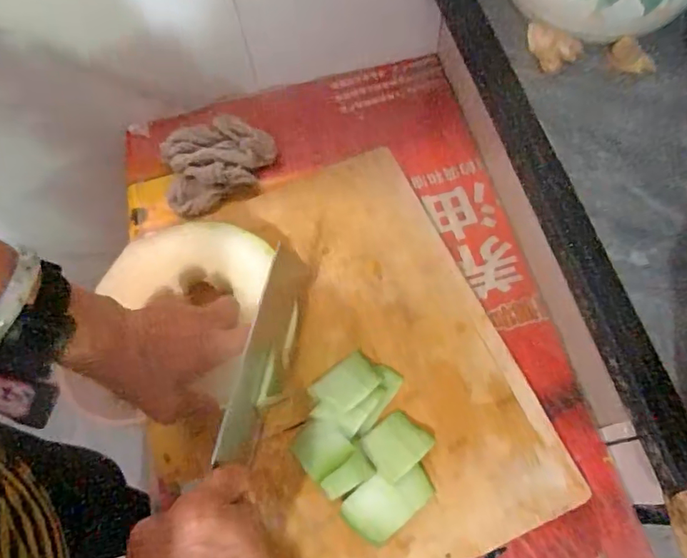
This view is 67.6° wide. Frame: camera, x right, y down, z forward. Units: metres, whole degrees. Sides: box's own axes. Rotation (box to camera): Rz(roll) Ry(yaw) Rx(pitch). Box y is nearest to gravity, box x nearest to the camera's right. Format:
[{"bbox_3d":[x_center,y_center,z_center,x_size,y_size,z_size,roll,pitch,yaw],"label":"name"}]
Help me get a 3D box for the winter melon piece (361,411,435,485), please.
[{"bbox_3d":[0.047,0.145,0.448,0.054,0.016,0.045,-36,70,-11],"label":"winter melon piece"}]

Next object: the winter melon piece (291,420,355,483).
[{"bbox_3d":[-0.020,0.150,0.452,0.043,0.012,0.045,-42,72,-13],"label":"winter melon piece"}]

